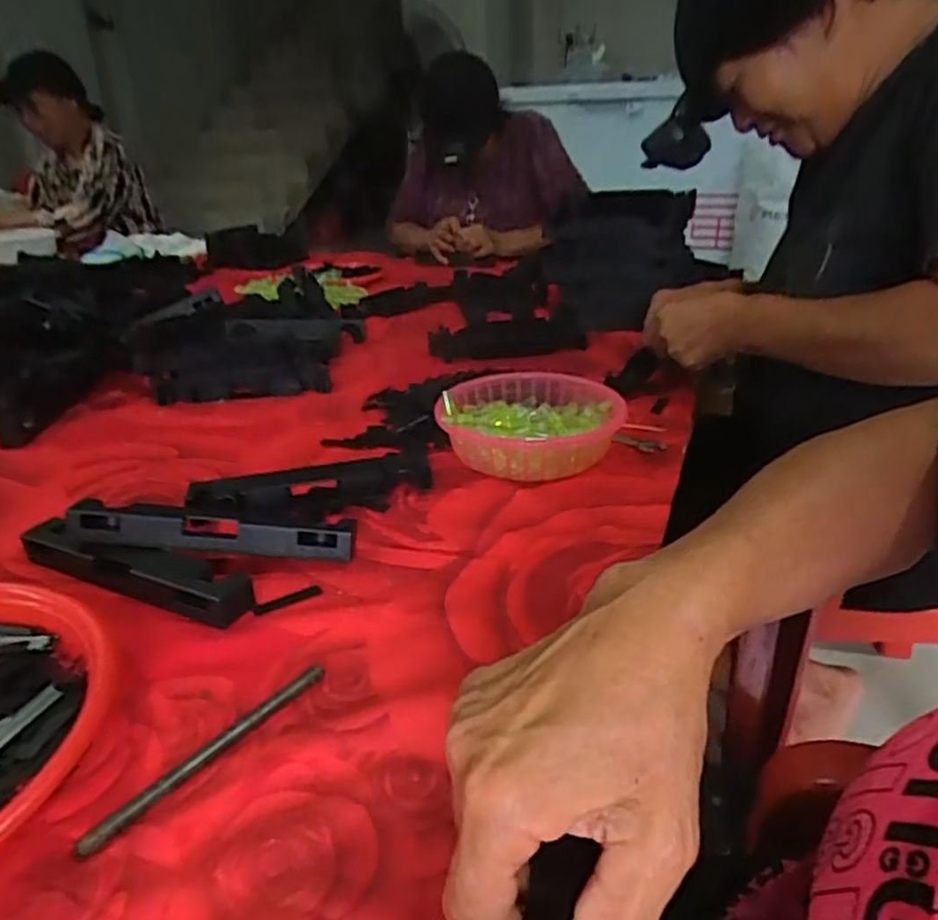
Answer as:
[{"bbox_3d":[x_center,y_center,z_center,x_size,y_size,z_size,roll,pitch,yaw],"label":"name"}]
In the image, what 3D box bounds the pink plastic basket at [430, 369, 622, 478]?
[{"bbox_3d":[0.058,-0.036,0.666,0.169,0.055,0.150,0,25,2],"label":"pink plastic basket"}]

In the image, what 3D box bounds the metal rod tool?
[{"bbox_3d":[-0.126,0.146,0.360,0.009,0.007,0.138,17,30,33],"label":"metal rod tool"}]

